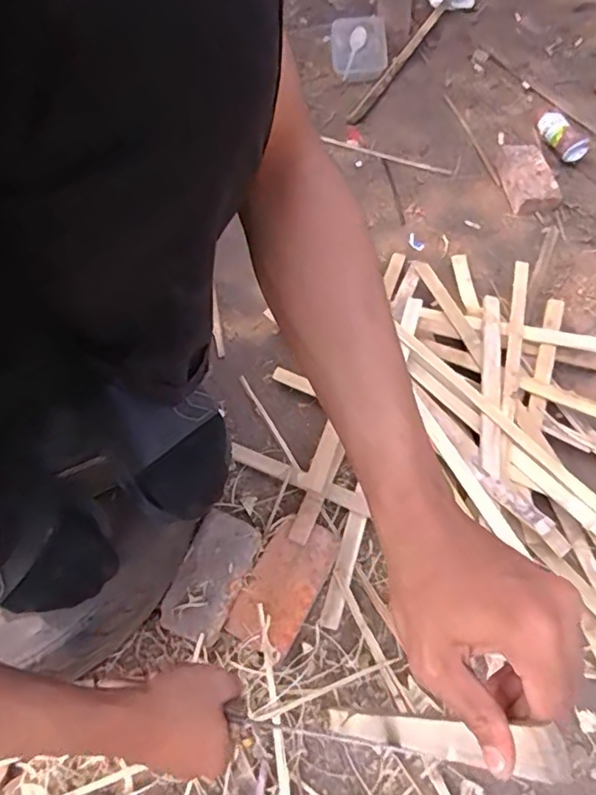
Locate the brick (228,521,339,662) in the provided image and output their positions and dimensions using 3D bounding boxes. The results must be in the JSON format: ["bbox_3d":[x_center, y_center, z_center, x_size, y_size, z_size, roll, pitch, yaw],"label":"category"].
[{"bbox_3d":[-0.018,0.243,0.752,0.085,0.038,0.167,26,64,11],"label":"brick"}]

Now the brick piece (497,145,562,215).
[{"bbox_3d":[0.451,-0.435,1.138,0.091,0.038,0.175,-3,62,-4],"label":"brick piece"}]

